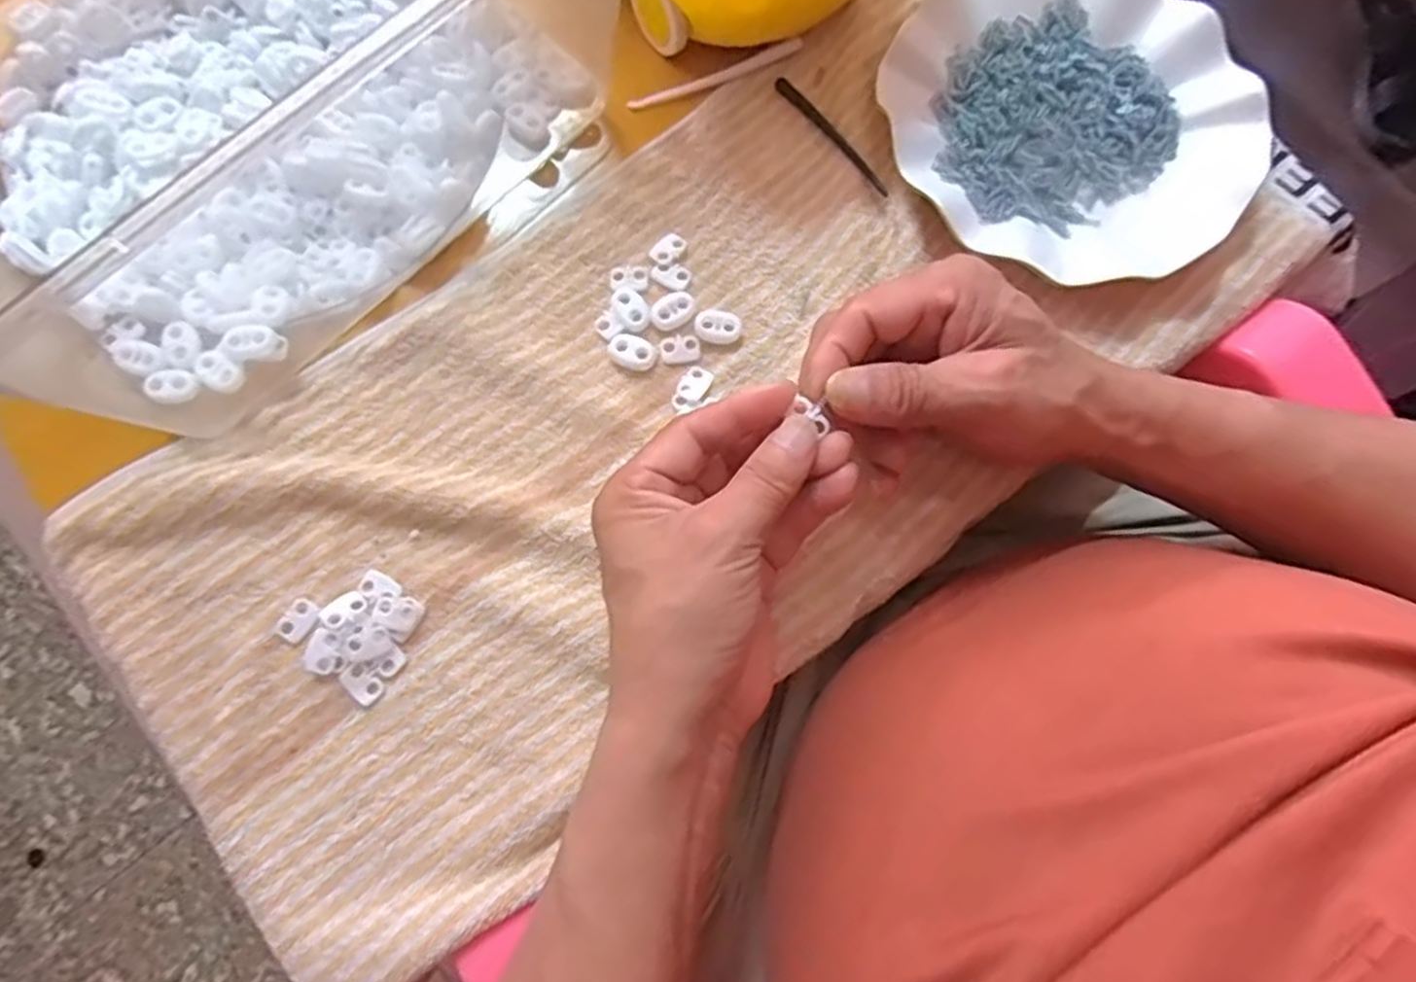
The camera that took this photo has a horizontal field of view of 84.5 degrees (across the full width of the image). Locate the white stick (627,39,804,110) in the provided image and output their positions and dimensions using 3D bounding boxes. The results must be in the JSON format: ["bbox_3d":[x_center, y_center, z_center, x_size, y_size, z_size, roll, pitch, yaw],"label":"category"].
[{"bbox_3d":[0.005,-0.214,0.400,0.094,0.004,0.011,-17,77,-7],"label":"white stick"}]

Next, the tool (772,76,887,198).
[{"bbox_3d":[0.064,-0.180,0.394,0.009,0.004,0.084,-38,80,-11],"label":"tool"}]

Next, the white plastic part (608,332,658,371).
[{"bbox_3d":[-0.035,-0.065,0.365,0.022,0.005,0.016,17,76,2],"label":"white plastic part"}]

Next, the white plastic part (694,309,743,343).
[{"bbox_3d":[0.005,-0.078,0.368,0.022,0.006,0.014,8,76,0],"label":"white plastic part"}]

